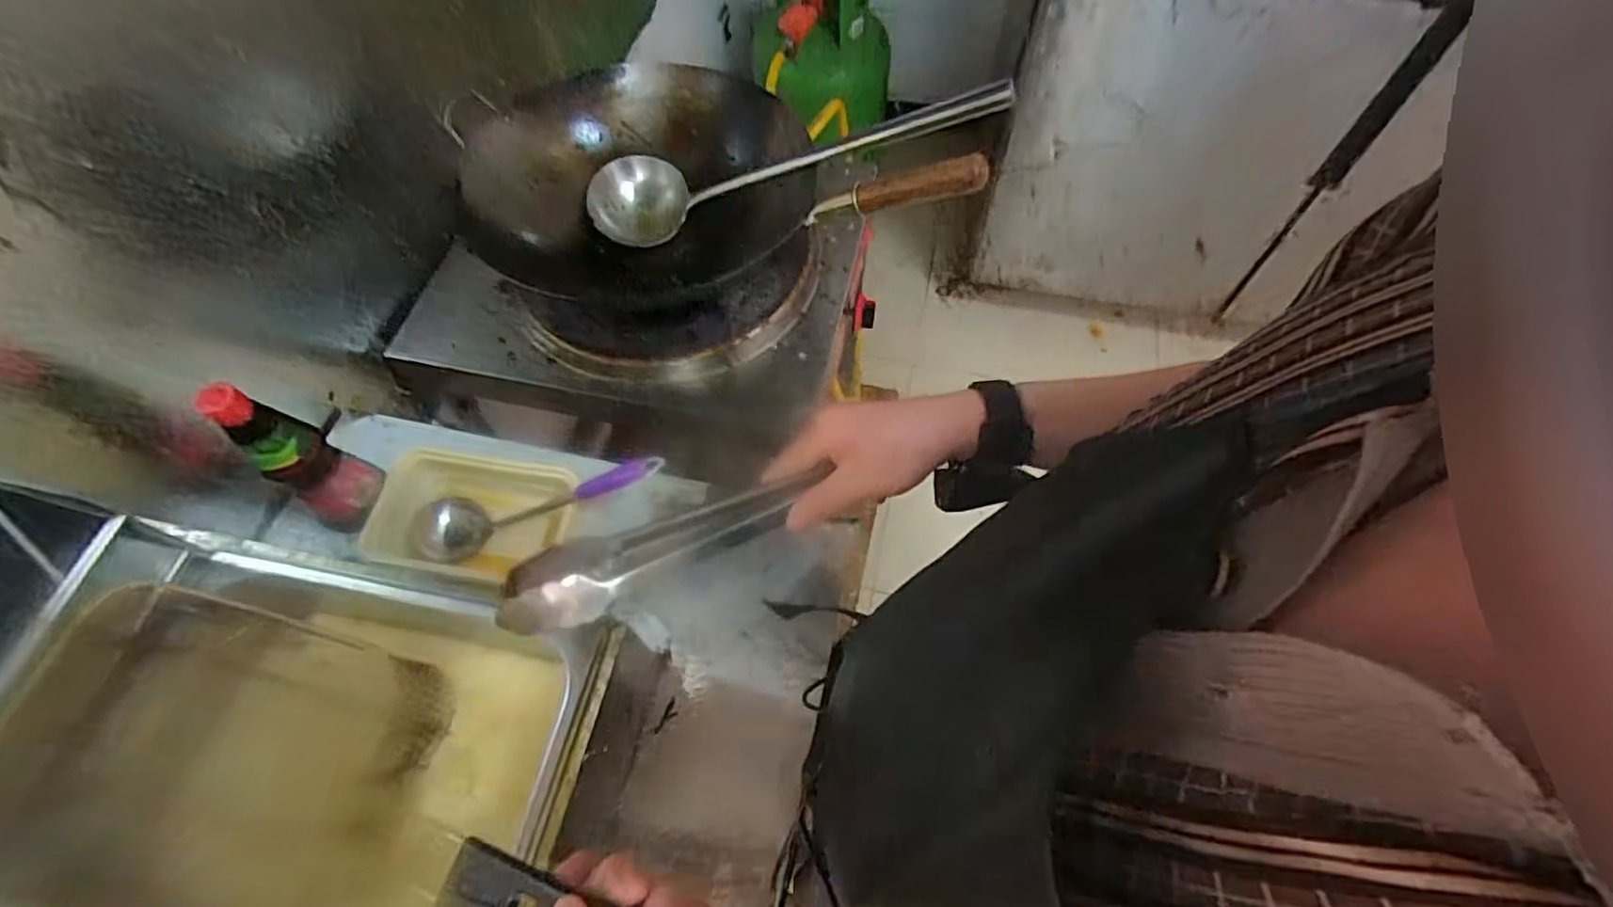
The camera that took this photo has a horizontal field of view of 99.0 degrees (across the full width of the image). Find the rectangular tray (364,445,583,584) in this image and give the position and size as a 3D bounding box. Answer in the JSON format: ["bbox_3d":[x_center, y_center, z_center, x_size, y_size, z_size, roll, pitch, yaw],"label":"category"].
[{"bbox_3d":[-0.333,0.068,0.696,0.180,0.062,0.122,9,62,6],"label":"rectangular tray"}]

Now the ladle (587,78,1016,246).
[{"bbox_3d":[-0.026,-0.350,0.812,0.513,0.071,0.100,-7,60,19],"label":"ladle"}]

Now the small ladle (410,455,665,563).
[{"bbox_3d":[-0.263,0.055,0.682,0.262,0.052,0.060,-14,60,13],"label":"small ladle"}]

